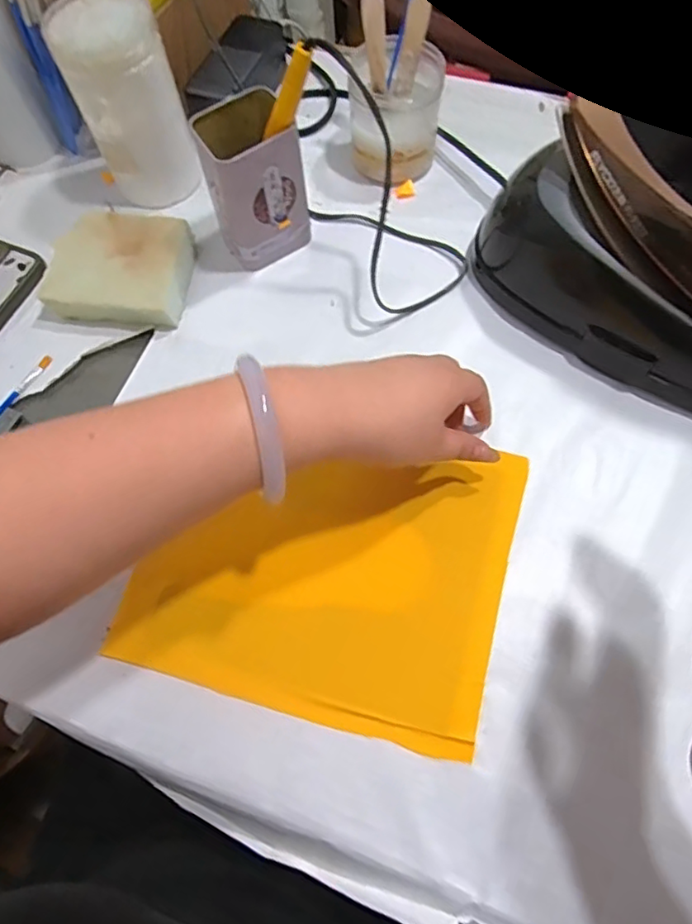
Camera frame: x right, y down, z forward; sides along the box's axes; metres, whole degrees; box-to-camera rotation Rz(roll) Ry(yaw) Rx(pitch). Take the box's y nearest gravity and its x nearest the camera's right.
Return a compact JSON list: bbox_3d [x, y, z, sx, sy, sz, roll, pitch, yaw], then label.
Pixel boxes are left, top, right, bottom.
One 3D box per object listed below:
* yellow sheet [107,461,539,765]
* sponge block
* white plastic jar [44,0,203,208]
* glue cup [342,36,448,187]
[{"bbox_3d":[-0.014,0.072,0.405,0.245,0.009,0.197,14,68,9],"label":"yellow sheet"},{"bbox_3d":[-0.198,-0.170,0.502,0.122,0.031,0.103,4,67,5],"label":"sponge block"},{"bbox_3d":[-0.187,-0.312,0.500,0.085,0.143,0.074,-21,68,-6],"label":"white plastic jar"},{"bbox_3d":[0.044,-0.319,0.527,0.082,0.090,0.082,-1,67,2],"label":"glue cup"}]

